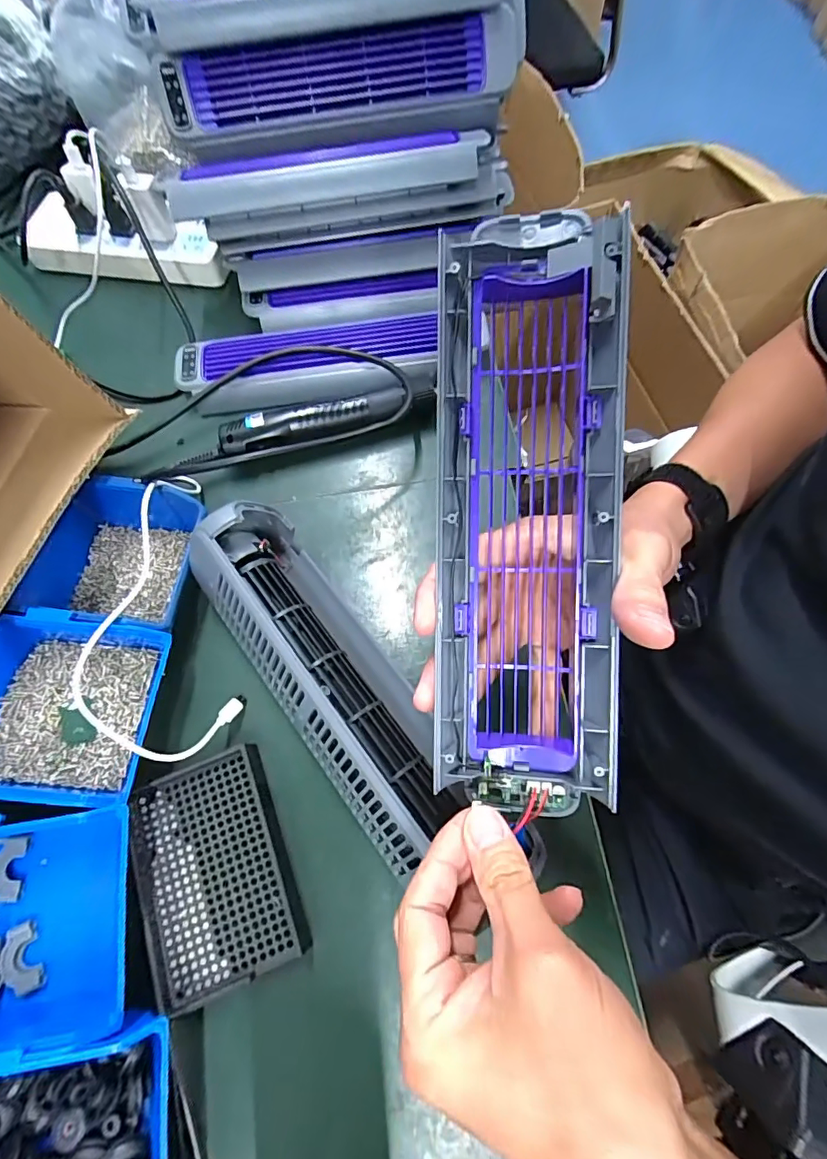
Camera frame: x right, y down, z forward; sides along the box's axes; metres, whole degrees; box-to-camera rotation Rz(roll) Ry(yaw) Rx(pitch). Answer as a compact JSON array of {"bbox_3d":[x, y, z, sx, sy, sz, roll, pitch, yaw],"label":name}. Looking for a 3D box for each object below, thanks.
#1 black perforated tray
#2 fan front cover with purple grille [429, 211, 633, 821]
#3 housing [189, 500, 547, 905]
[{"bbox_3d":[-0.132,0.191,0.329,0.091,0.014,0.133,-22,69,-6],"label":"black perforated tray"},{"bbox_3d":[0.054,-0.028,0.239,0.085,0.029,0.295,0,94,3],"label":"fan front cover with purple grille"},{"bbox_3d":[-0.051,0.074,0.340,0.085,0.080,0.297,-37,71,-12],"label":"housing"}]

